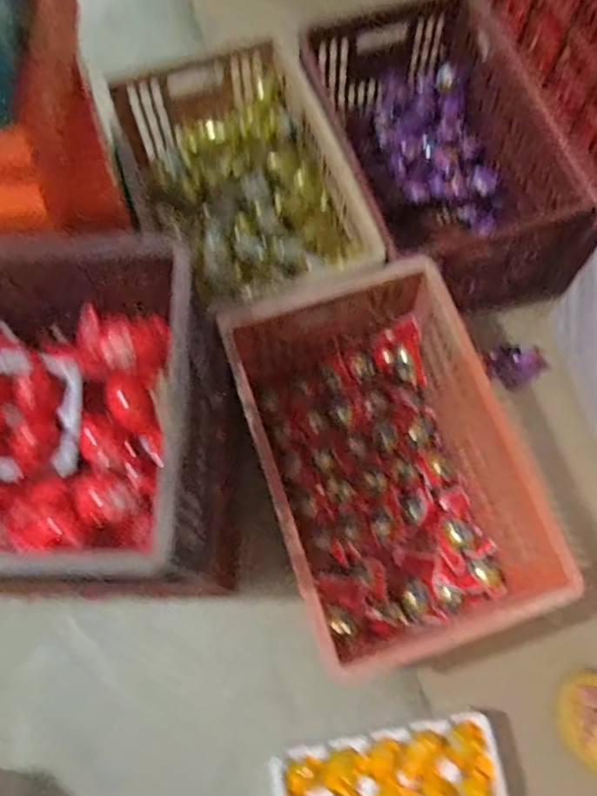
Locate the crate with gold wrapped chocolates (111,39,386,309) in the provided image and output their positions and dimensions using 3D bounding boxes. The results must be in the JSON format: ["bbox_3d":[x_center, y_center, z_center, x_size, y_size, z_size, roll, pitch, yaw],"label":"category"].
[{"bbox_3d":[-0.083,-0.324,0.975,0.277,0.190,0.454,-21,73,-6],"label":"crate with gold wrapped chocolates"}]

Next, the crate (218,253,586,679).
[{"bbox_3d":[0.115,0.092,0.871,0.319,0.231,0.481,-17,73,-5],"label":"crate"}]

